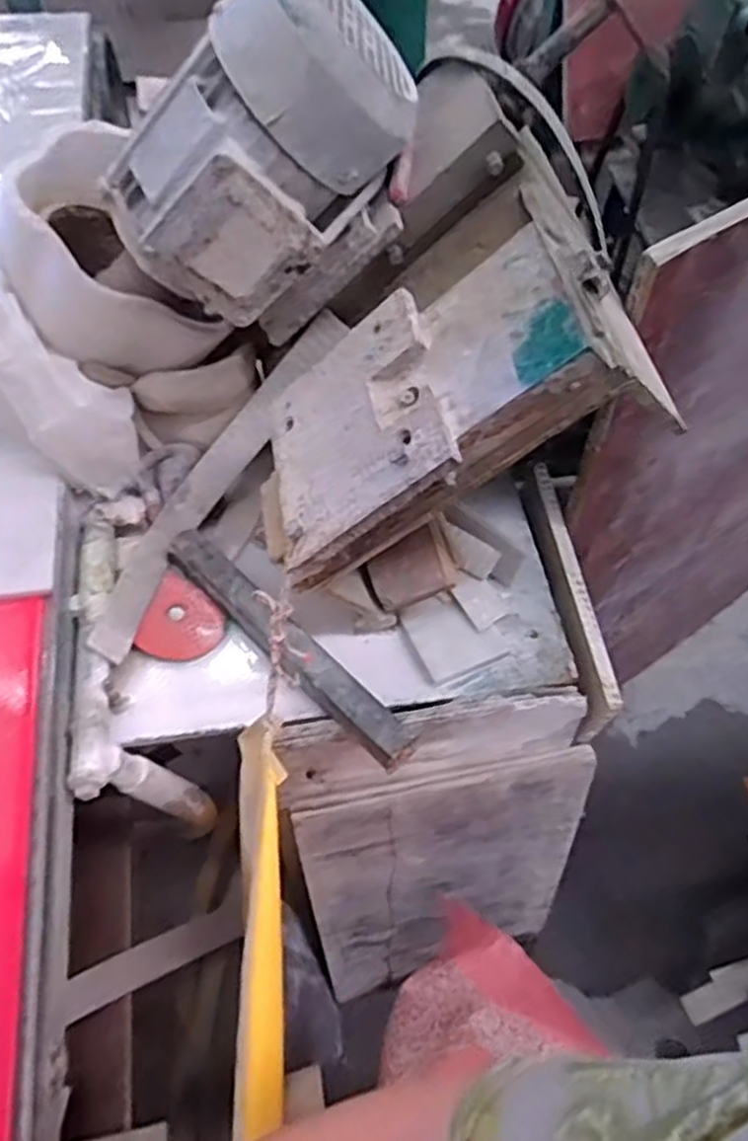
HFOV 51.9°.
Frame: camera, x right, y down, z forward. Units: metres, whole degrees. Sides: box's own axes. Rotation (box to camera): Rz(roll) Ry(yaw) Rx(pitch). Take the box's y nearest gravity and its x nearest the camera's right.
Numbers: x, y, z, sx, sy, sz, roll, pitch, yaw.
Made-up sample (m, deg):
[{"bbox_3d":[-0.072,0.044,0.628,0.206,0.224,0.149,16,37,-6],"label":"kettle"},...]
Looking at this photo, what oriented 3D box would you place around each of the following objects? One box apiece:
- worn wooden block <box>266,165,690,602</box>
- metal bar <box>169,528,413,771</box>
[{"bbox_3d":[0.031,-0.134,0.563,0.289,0.076,0.200,-33,56,22],"label":"worn wooden block"},{"bbox_3d":[-0.079,0.061,0.676,0.035,0.023,0.287,-39,68,-24],"label":"metal bar"}]

